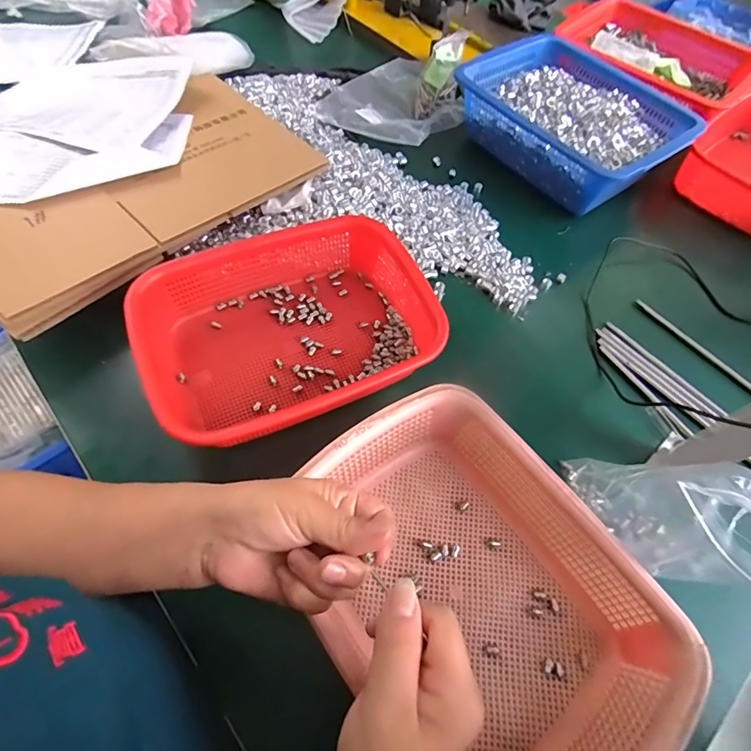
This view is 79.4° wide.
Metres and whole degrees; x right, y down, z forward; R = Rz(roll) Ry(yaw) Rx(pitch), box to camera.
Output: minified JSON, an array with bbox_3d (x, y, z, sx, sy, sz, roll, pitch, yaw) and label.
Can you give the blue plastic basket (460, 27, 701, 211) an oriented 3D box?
[{"bbox_3d":[0.305,-0.390,0.698,0.245,0.090,0.310,-35,68,-22],"label":"blue plastic basket"}]

